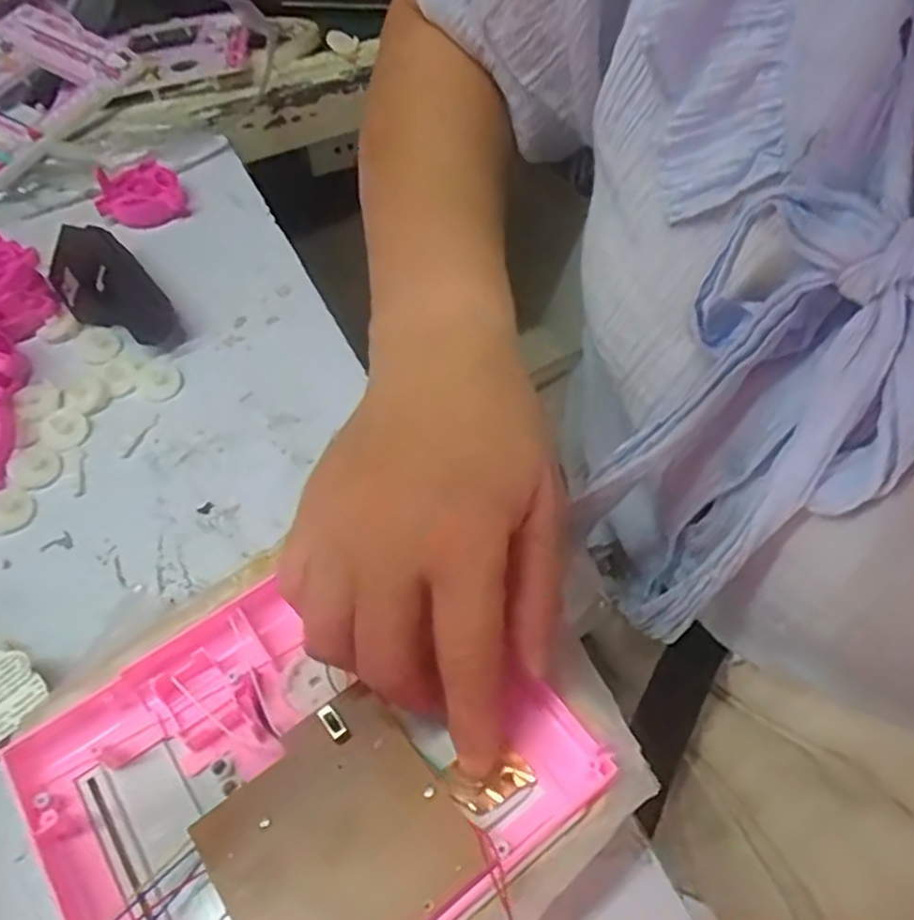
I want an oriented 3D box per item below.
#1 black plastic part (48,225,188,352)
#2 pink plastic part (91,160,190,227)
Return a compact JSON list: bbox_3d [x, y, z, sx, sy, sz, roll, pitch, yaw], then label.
[{"bbox_3d":[-0.196,-0.096,0.428,0.095,0.019,0.046,44,65,11],"label":"black plastic part"},{"bbox_3d":[-0.209,-0.174,0.490,0.053,0.020,0.050,-21,71,-17],"label":"pink plastic part"}]

